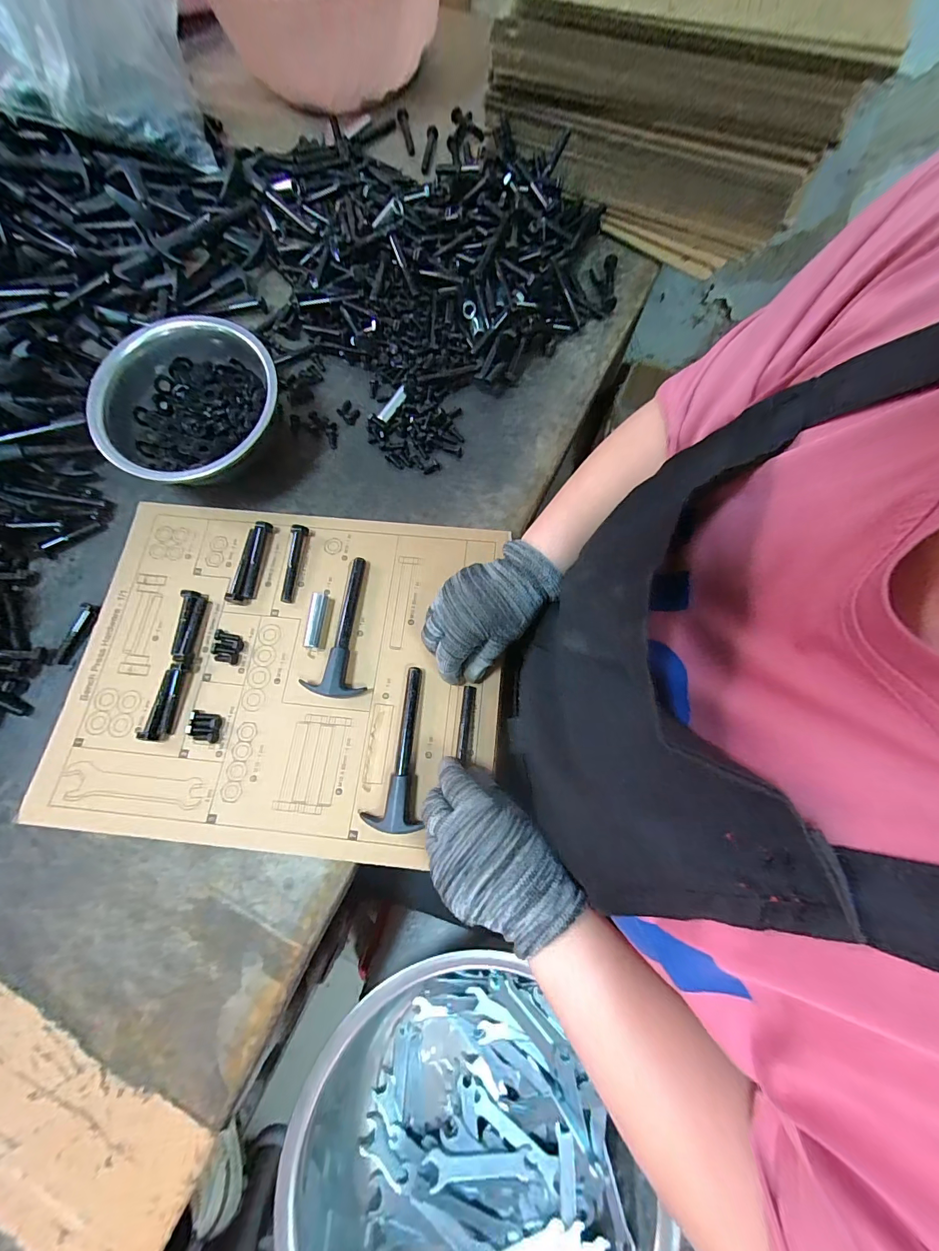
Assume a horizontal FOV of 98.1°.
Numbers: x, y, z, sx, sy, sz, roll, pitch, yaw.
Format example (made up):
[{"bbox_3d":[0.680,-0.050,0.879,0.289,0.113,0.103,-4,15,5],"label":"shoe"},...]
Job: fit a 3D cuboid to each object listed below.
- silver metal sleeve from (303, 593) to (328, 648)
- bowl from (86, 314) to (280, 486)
[{"bbox_3d":[-0.139,-0.005,0.369,0.012,0.018,0.051,4,74,1],"label":"silver metal sleeve"},{"bbox_3d":[-0.266,-0.213,0.399,0.154,0.071,0.165,0,74,0],"label":"bowl"}]

